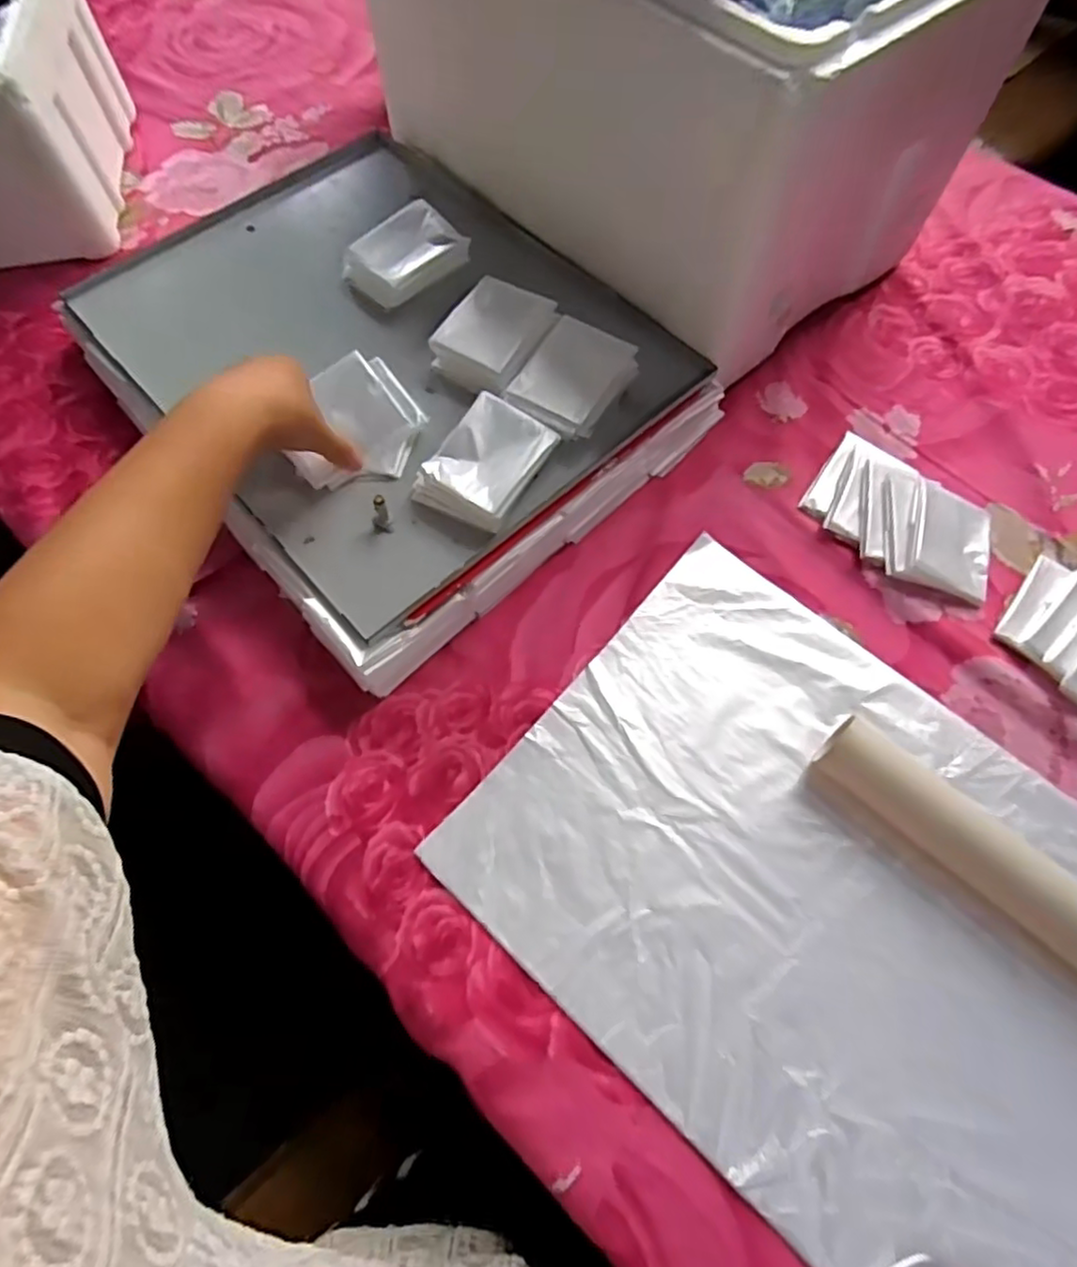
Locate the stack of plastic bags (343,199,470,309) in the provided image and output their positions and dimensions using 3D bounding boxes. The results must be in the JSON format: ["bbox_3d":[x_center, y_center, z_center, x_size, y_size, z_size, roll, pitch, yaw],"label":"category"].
[{"bbox_3d":[-0.111,-0.315,0.554,0.092,0.024,0.066,-37,71,-16],"label":"stack of plastic bags"}]

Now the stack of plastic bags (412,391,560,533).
[{"bbox_3d":[-0.036,-0.119,0.472,0.066,0.028,0.087,31,68,13],"label":"stack of plastic bags"}]

